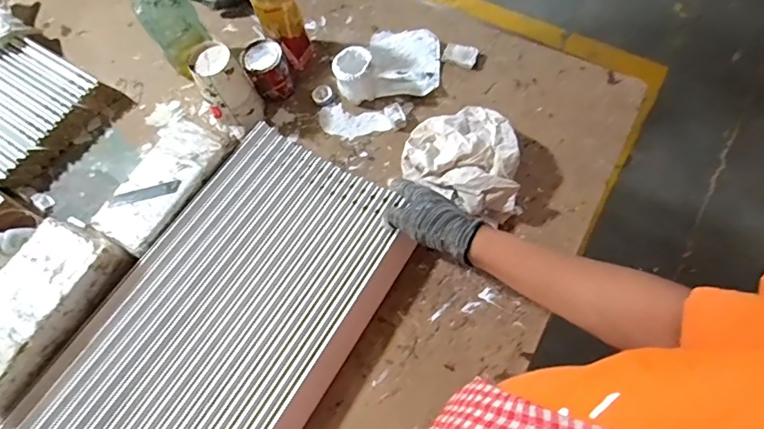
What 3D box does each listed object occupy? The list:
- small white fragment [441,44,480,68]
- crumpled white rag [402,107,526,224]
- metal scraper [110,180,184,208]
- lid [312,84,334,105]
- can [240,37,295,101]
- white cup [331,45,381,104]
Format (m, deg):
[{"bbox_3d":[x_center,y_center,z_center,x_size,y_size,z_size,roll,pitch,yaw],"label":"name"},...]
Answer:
[{"bbox_3d":[0.126,-0.256,0.765,0.054,0.014,0.031,20,67,12],"label":"small white fragment"},{"bbox_3d":[0.120,-0.079,0.667,0.189,0.064,0.141,35,71,18],"label":"crumpled white rag"},{"bbox_3d":[-0.324,-0.029,0.653,0.098,0.004,0.017,-13,73,1],"label":"metal scraper"},{"bbox_3d":[-0.095,-0.191,0.757,0.031,0.008,0.033,-1,64,3],"label":"lid"},{"bbox_3d":[-0.180,-0.228,0.747,0.064,0.067,0.073,-24,65,-8],"label":"can"},{"bbox_3d":[-0.038,-0.210,0.730,0.065,0.070,0.062,-1,64,3],"label":"white cup"}]

